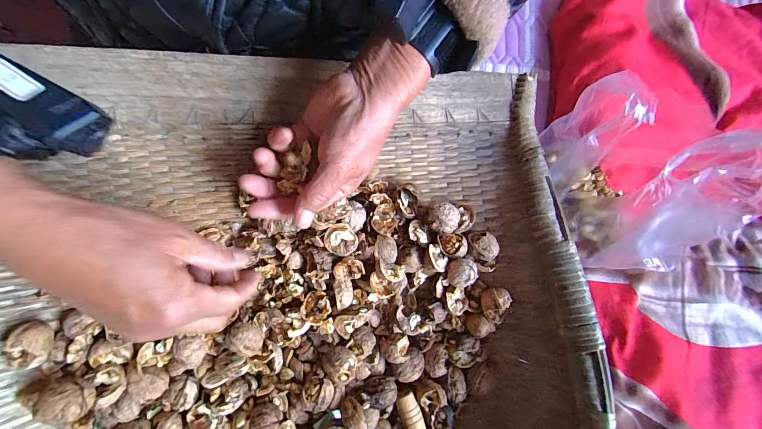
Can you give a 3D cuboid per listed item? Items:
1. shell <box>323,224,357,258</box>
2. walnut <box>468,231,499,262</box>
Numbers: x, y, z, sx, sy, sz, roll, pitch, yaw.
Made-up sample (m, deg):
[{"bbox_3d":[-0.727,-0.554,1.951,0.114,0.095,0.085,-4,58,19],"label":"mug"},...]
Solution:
[{"bbox_3d":[-0.038,0.025,0.313,0.029,0.018,0.030,0,79,-1],"label":"shell"},{"bbox_3d":[0.110,0.033,0.351,0.026,0.022,0.033,-43,83,-9],"label":"walnut"}]

